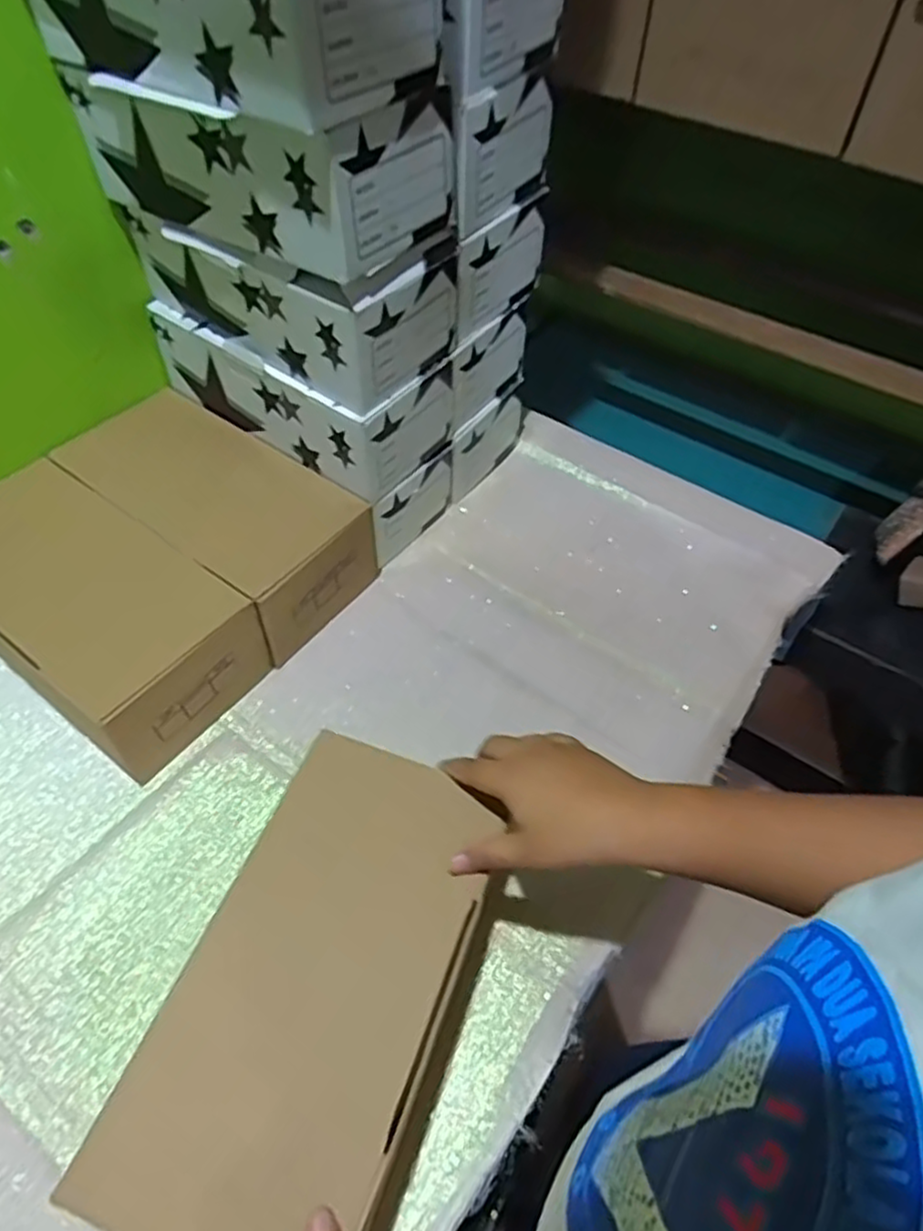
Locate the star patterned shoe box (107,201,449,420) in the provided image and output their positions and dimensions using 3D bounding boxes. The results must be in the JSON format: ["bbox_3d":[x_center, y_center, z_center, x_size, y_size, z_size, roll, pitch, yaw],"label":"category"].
[{"bbox_3d":[-0.143,-0.281,0.603,0.260,0.093,0.125,32,56,22],"label":"star patterned shoe box"}]

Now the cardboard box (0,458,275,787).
[{"bbox_3d":[-0.310,-0.004,0.604,0.276,0.110,0.144,31,57,21],"label":"cardboard box"}]

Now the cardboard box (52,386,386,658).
[{"bbox_3d":[-0.222,-0.093,0.669,0.268,0.089,0.136,32,58,21],"label":"cardboard box"}]

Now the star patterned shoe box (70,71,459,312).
[{"bbox_3d":[-0.145,-0.336,0.524,0.257,0.101,0.133,32,56,22],"label":"star patterned shoe box"}]

